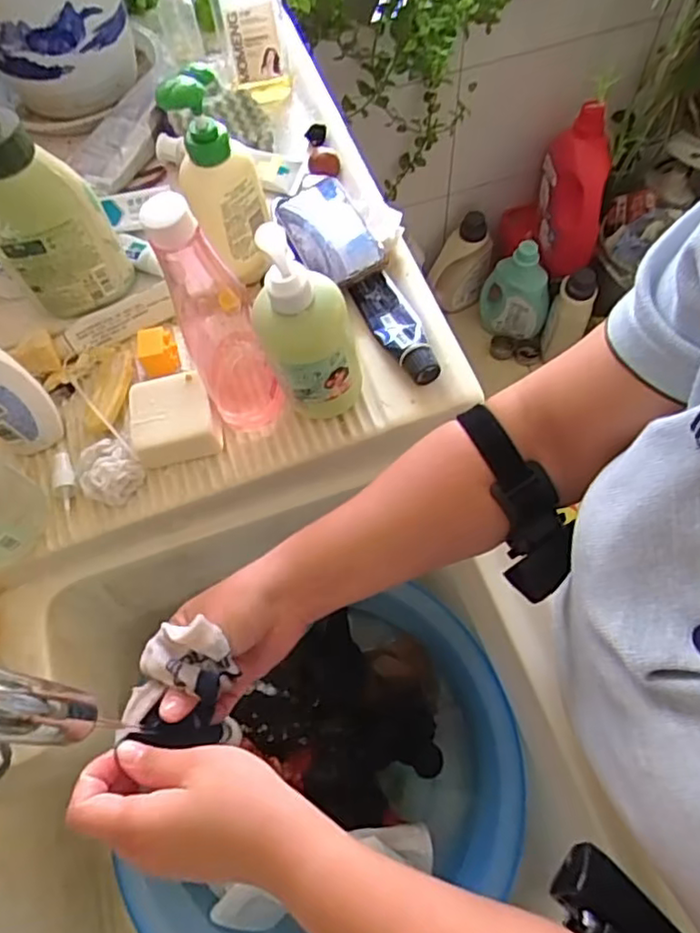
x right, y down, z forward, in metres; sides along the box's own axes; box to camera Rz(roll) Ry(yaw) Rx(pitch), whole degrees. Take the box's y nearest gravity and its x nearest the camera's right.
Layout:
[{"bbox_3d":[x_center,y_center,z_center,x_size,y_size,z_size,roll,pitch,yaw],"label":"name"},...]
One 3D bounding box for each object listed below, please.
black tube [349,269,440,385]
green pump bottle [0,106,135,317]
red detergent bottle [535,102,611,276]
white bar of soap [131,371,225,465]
[{"bbox_3d":[0.043,-0.129,0.560,0.041,0.024,0.127,-24,65,-8],"label":"black tube"},{"bbox_3d":[-0.269,-0.224,0.525,0.095,0.212,0.074,-35,67,-13],"label":"green pump bottle"},{"bbox_3d":[0.536,-0.662,1.505,0.152,0.388,0.101,-5,40,1],"label":"red detergent bottle"},{"bbox_3d":[-0.150,-0.043,0.534,0.070,0.040,0.064,-12,64,-3],"label":"white bar of soap"}]

